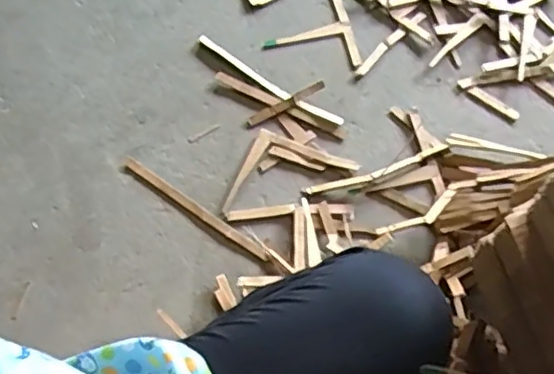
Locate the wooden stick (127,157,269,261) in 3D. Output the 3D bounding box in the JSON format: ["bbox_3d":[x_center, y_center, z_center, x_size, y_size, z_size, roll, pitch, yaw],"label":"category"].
[{"bbox_3d":[-0.114,0.030,0.895,0.242,0.009,0.020,34,70,11],"label":"wooden stick"}]

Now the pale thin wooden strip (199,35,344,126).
[{"bbox_3d":[-0.013,-0.159,0.955,0.250,0.013,0.021,32,75,11],"label":"pale thin wooden strip"}]

